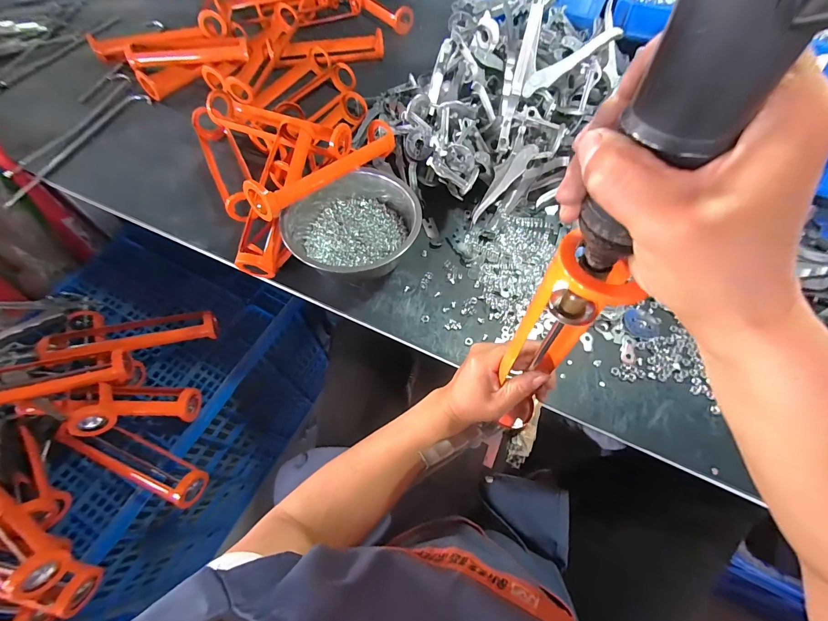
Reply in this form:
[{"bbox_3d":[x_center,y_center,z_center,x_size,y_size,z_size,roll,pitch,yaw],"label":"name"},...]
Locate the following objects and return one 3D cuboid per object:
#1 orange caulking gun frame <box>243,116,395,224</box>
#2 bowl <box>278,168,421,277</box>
[{"bbox_3d":[-0.121,-0.212,0.503,0.047,0.066,0.252,36,67,17],"label":"orange caulking gun frame"},{"bbox_3d":[-0.088,-0.119,0.511,0.184,0.077,0.147,-17,63,-9],"label":"bowl"}]

